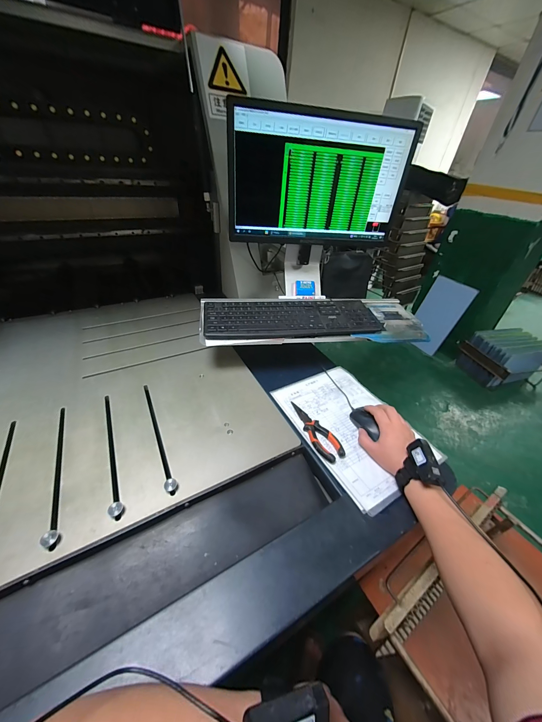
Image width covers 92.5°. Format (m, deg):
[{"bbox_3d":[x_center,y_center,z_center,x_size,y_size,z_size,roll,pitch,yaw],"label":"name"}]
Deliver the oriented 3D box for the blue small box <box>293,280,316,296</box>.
[{"bbox_3d":[0.101,-0.218,0.774,0.063,0.046,0.009,0,2,-6],"label":"blue small box"}]

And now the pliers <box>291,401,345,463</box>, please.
[{"bbox_3d":[0.087,0.139,0.531,0.047,0.013,0.150,-17,42,-26],"label":"pliers"}]

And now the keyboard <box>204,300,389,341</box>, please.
[{"bbox_3d":[0.062,-0.113,0.670,0.448,0.032,0.136,-4,40,-12],"label":"keyboard"}]

